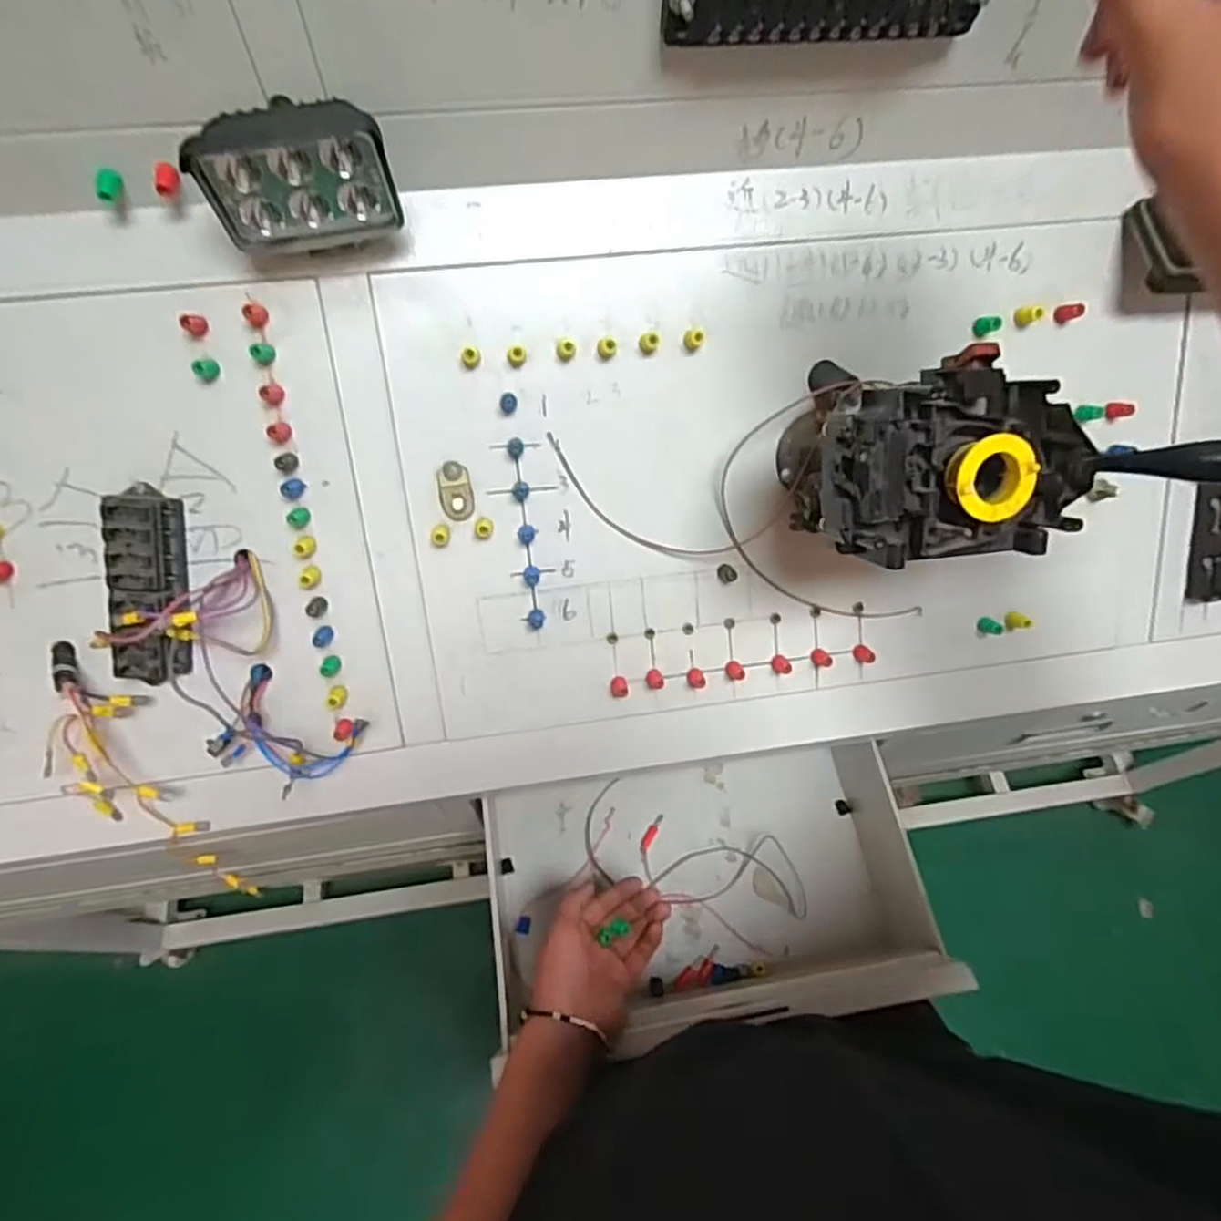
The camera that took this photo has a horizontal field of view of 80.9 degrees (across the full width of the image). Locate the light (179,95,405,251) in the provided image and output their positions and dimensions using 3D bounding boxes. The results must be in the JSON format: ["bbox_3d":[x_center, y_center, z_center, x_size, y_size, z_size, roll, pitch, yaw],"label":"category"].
[{"bbox_3d":[-0.192,-0.269,0.446,0.111,0.076,0.047,-13,65,-8],"label":"light"}]

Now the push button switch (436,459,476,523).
[{"bbox_3d":[-0.117,-0.090,0.544,0.026,0.008,0.045,-5,102,-7],"label":"push button switch"}]

